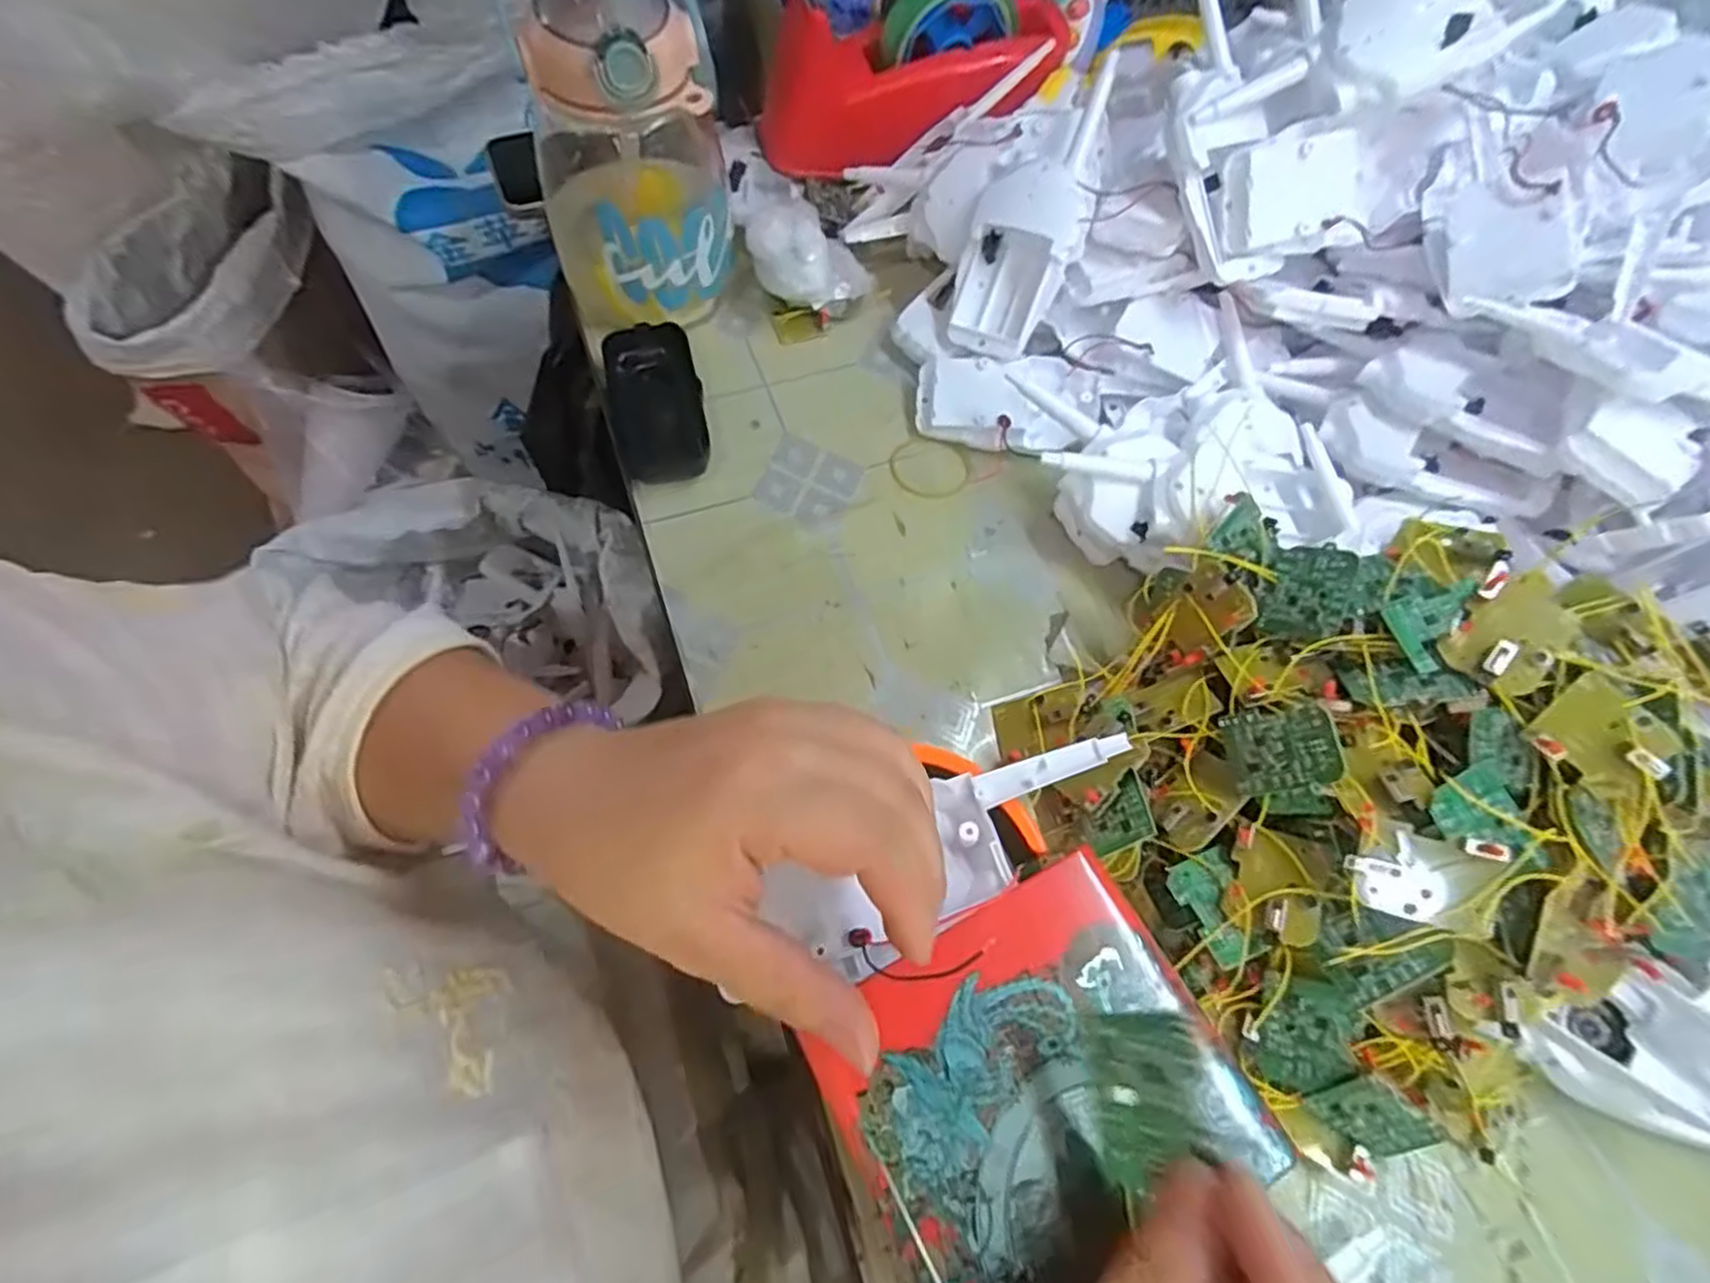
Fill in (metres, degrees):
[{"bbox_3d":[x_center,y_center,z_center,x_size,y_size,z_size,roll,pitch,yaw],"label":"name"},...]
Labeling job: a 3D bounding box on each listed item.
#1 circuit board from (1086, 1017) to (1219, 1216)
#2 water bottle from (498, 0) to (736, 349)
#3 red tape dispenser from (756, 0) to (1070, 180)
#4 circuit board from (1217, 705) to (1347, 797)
[{"bbox_3d":[0.079,0.124,0.200,0.030,0.004,0.043,-18,67,37],"label":"circuit board"},{"bbox_3d":[-0.134,-0.293,0.430,0.109,0.180,0.123,-10,64,-9],"label":"water bottle"},{"bbox_3d":[0.036,-0.374,0.483,0.212,0.102,0.091,-16,64,6],"label":"red tape dispenser"},{"bbox_3d":[0.173,0.044,0.304,0.004,0.041,0.033,10,65,-42],"label":"circuit board"}]

